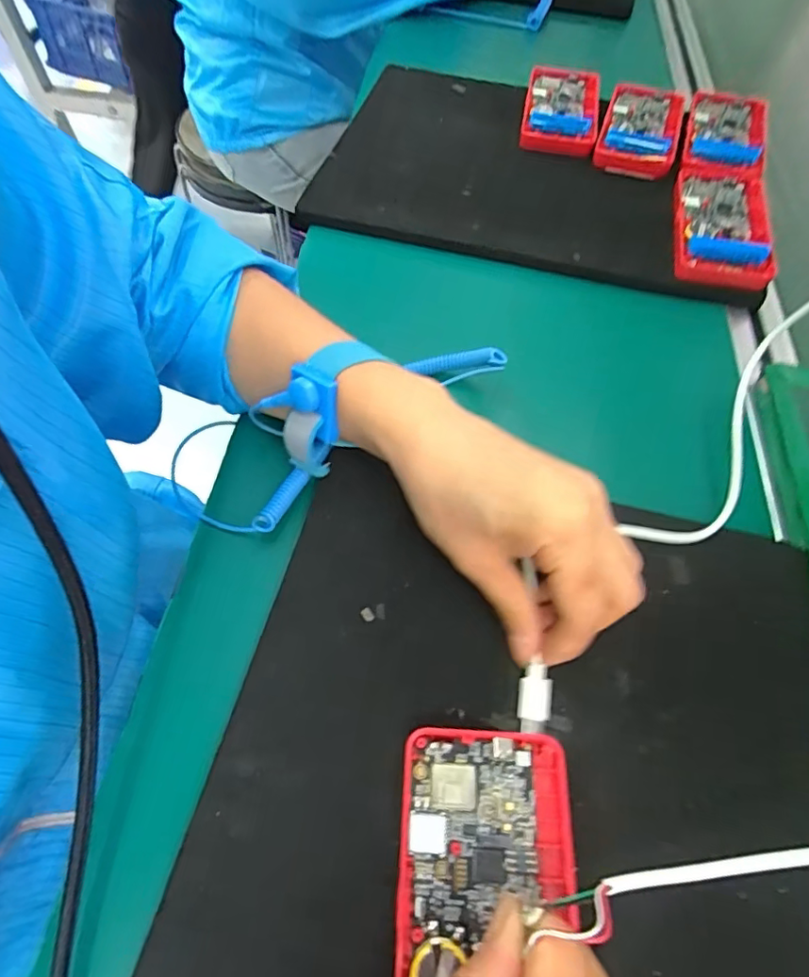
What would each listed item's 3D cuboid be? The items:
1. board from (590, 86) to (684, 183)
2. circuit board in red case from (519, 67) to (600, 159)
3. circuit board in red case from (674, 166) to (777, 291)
[{"bbox_3d":[0.204,-0.311,0.465,0.062,0.019,0.125,19,61,8],"label":"board"},{"bbox_3d":[0.138,-0.335,0.479,0.065,0.022,0.119,14,60,5],"label":"circuit board in red case"},{"bbox_3d":[0.232,-0.195,0.397,0.064,0.014,0.124,14,60,6],"label":"circuit board in red case"}]

